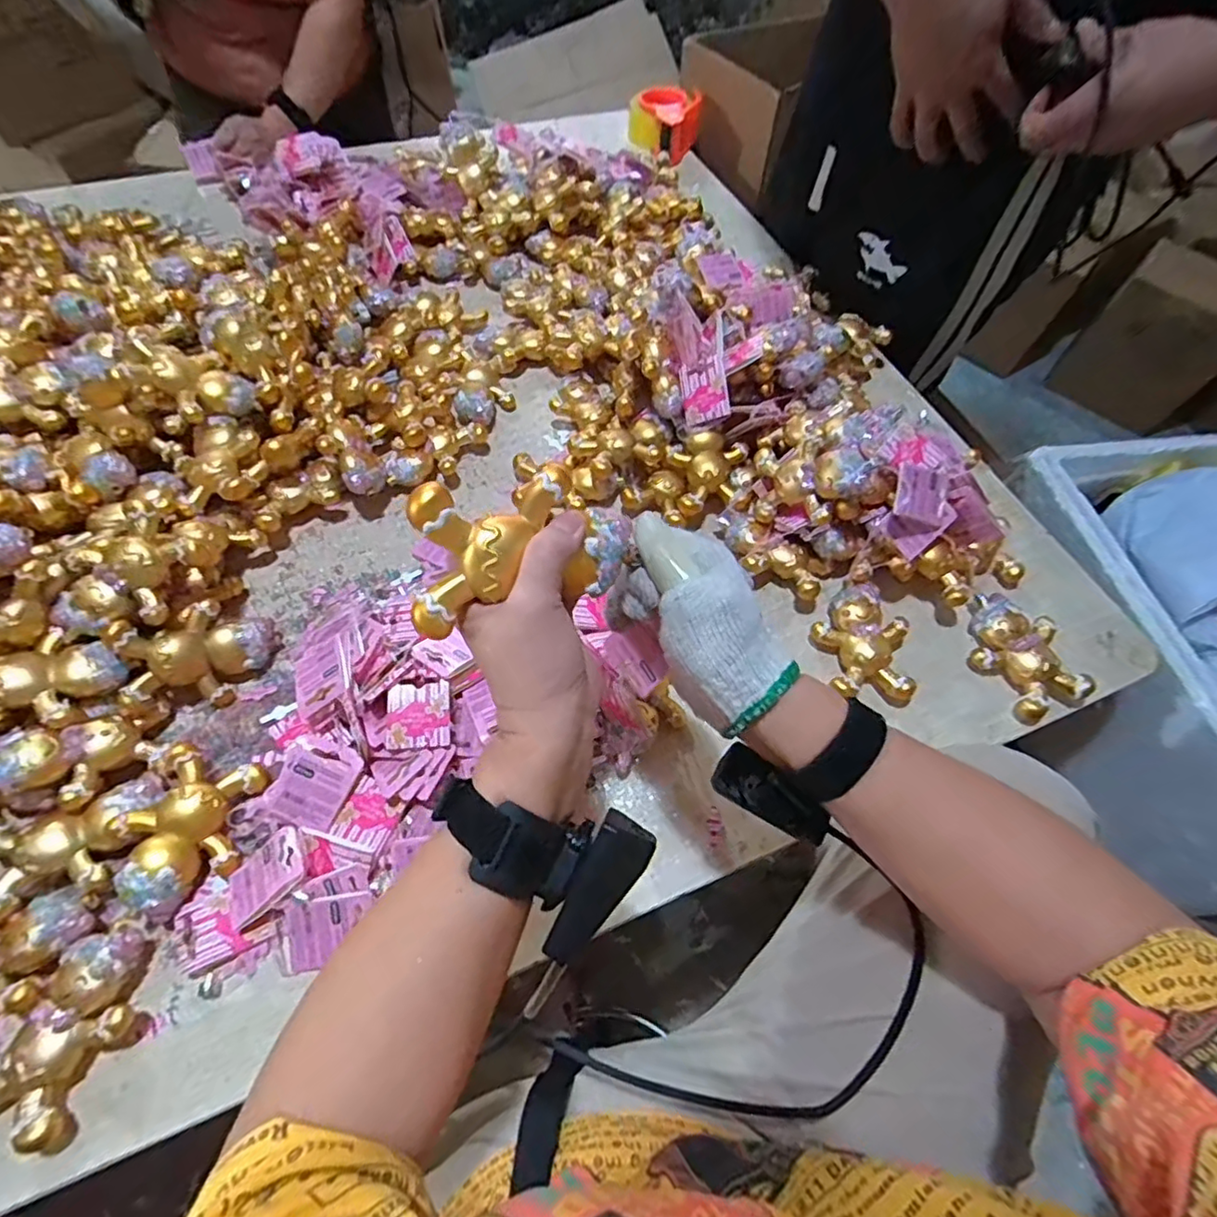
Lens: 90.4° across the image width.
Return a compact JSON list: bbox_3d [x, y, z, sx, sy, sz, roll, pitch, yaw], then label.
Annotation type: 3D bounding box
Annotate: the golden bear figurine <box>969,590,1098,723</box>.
[{"bbox_3d":[0.383,0.039,0.561,0.081,0.031,0.114,-19,64,-13],"label":"golden bear figurine"}]

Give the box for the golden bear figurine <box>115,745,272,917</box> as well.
[{"bbox_3d":[-0.306,0.160,0.437,0.073,0.036,0.109,14,61,4],"label":"golden bear figurine"}]

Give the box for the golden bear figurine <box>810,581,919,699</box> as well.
[{"bbox_3d":[0.232,0.032,0.554,0.079,0.040,0.100,0,61,-3],"label":"golden bear figurine"}]

